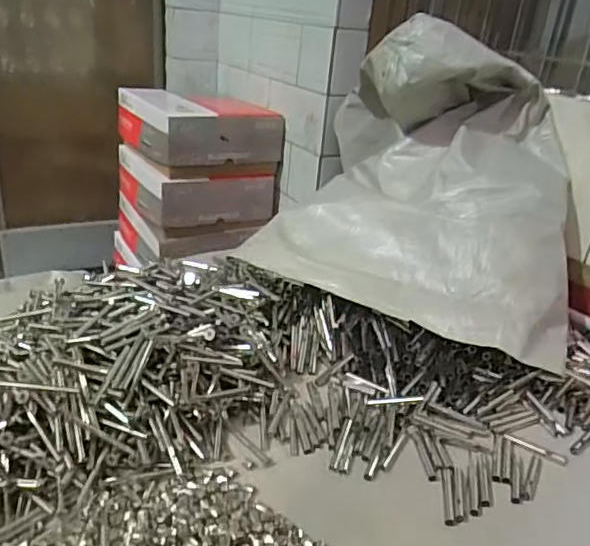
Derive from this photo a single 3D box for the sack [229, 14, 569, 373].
[{"bbox_3d":[0.184,-0.145,0.800,0.460,0.325,0.297,15,27,19],"label":"sack"}]

